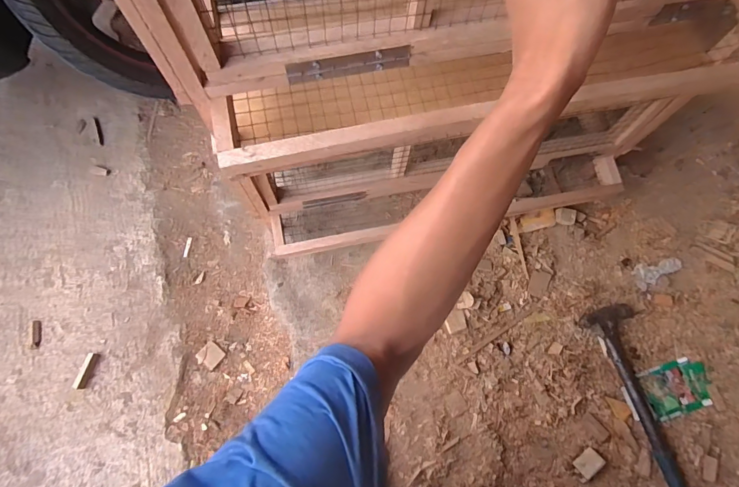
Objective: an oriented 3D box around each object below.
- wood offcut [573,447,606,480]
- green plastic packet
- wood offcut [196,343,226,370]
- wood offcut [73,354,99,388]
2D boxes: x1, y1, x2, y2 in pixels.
[{"bbox_3d":[0.355,0.352,0.633,0.041,0.018,0.027,-35,73,-12],"label":"wood offcut"},{"bbox_3d":[0.528,0.247,0.676,0.114,0.004,0.078,-16,69,-6],"label":"green plastic packet"},{"bbox_3d":[-0.283,0.200,0.700,0.039,0.005,0.038,35,73,13],"label":"wood offcut"},{"bbox_3d":[-0.489,0.220,0.681,0.020,0.007,0.061,14,69,6],"label":"wood offcut"}]

